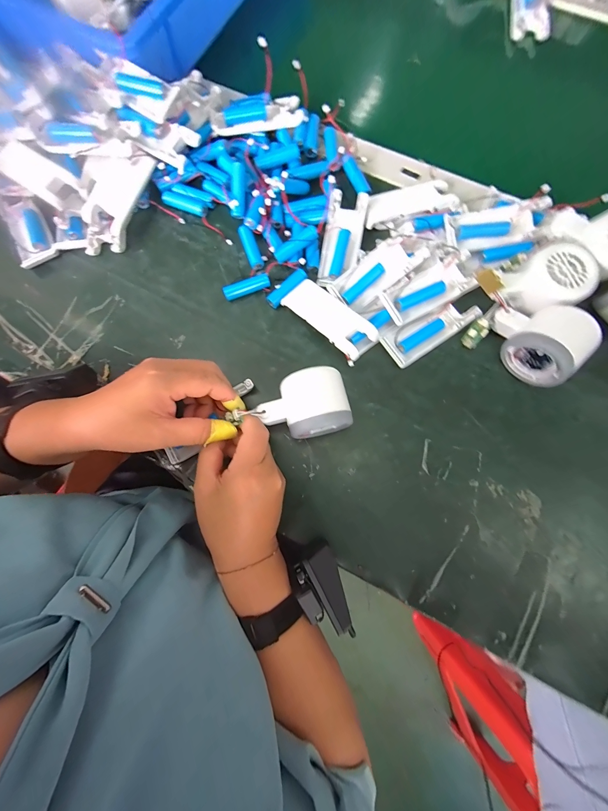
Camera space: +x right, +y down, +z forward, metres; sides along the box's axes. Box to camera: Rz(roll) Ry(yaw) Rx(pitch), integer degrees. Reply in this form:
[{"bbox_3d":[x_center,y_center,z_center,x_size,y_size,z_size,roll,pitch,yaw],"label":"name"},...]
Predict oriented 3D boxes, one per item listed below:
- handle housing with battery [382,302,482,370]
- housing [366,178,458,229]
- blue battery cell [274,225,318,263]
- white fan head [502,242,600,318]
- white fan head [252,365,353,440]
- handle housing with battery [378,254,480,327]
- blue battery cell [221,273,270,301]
[{"bbox_3d":[0.133,-0.081,0.315,0.101,0.011,0.038,-33,80,-4],"label":"handle housing with battery"},{"bbox_3d":[0.116,-0.227,0.338,0.098,0.016,0.040,-13,80,0],"label":"housing"},{"bbox_3d":[-0.009,-0.173,0.322,0.051,0.012,0.011,-32,81,8],"label":"blue battery cell"},{"bbox_3d":[0.238,-0.118,0.290,0.067,0.040,0.055,-29,80,-3],"label":"white fan head"},{"bbox_3d":[-0.001,0.002,0.281,0.080,0.057,0.056,-16,80,-1],"label":"white fan head"},{"bbox_3d":[0.128,-0.121,0.311,0.092,0.015,0.041,-28,80,-3],"label":"handle housing with battery"},{"bbox_3d":[-0.063,-0.130,0.331,0.051,0.014,0.013,-20,80,-1],"label":"blue battery cell"}]

